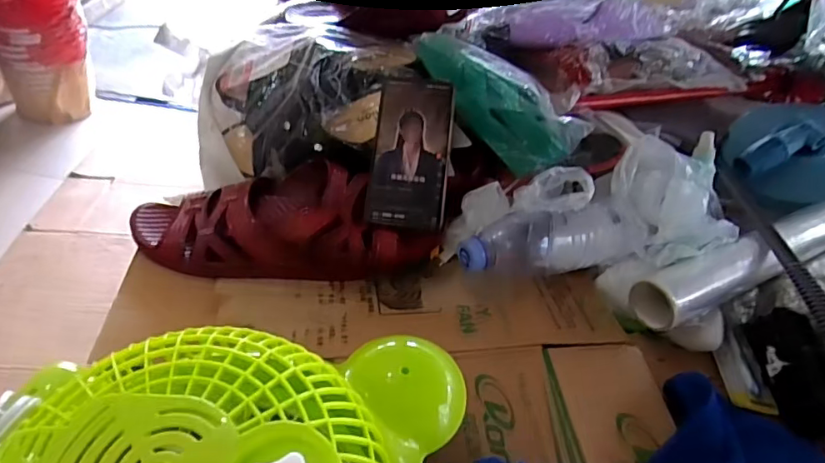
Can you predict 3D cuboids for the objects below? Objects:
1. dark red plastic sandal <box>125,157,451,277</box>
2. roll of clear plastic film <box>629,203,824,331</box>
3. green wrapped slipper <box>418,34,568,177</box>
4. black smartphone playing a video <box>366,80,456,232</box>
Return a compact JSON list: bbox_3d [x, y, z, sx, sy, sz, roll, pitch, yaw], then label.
[{"bbox_3d":[-0.122,-0.011,0.524,0.292,0.071,0.116,5,37,-2],"label":"dark red plastic sandal"},{"bbox_3d":[0.342,0.028,0.537,0.296,0.048,0.052,-15,42,-26],"label":"roll of clear plastic film"},{"bbox_3d":[0.081,-0.148,0.579,0.052,0.069,0.208,-25,65,-35],"label":"green wrapped slipper"},{"bbox_3d":[-0.001,-0.080,0.532,0.075,0.010,0.159,7,74,-1],"label":"black smartphone playing a video"}]

